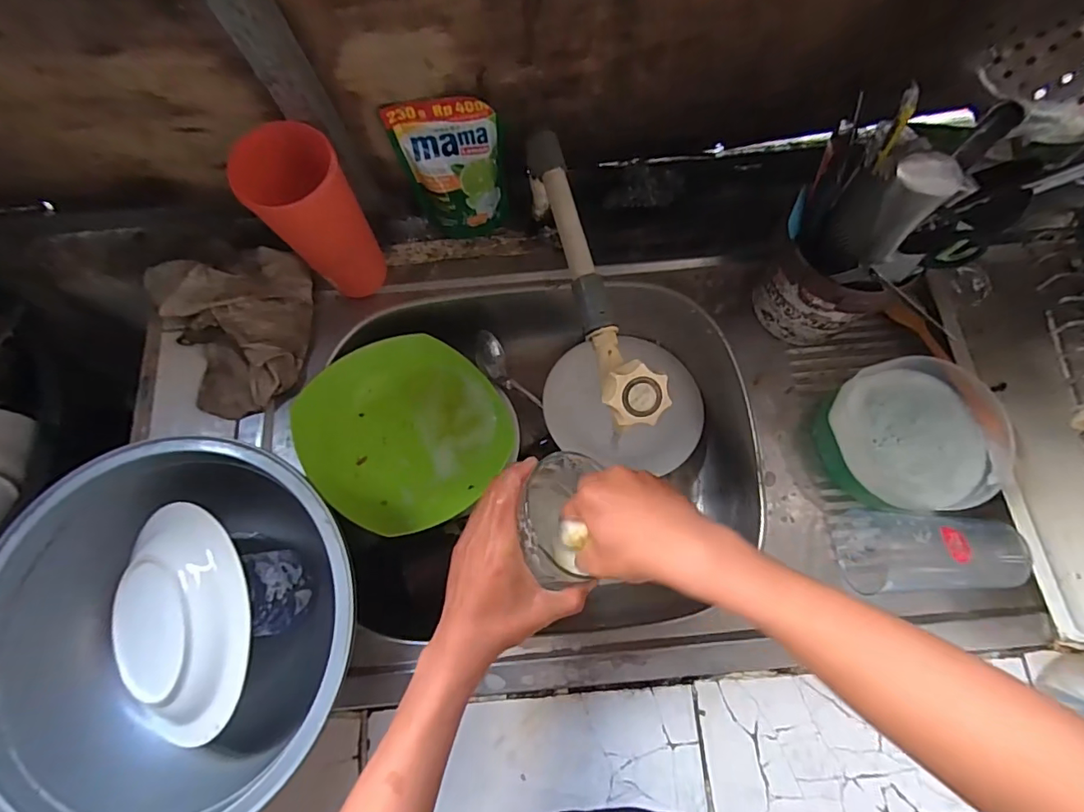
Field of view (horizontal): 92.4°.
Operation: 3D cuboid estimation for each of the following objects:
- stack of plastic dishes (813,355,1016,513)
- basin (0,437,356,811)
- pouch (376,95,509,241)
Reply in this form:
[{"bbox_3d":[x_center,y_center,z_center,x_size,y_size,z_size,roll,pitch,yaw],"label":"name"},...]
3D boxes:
[{"bbox_3d":[0.358,0.032,0.510,0.150,0.062,0.143,-17,74,-5],"label":"stack of plastic dishes"},{"bbox_3d":[-0.298,0.192,0.460,0.294,0.138,0.289,0,73,0],"label":"basin"},{"bbox_3d":[-0.094,-0.243,0.551,0.107,0.154,0.041,-7,73,-2],"label":"pouch"}]

